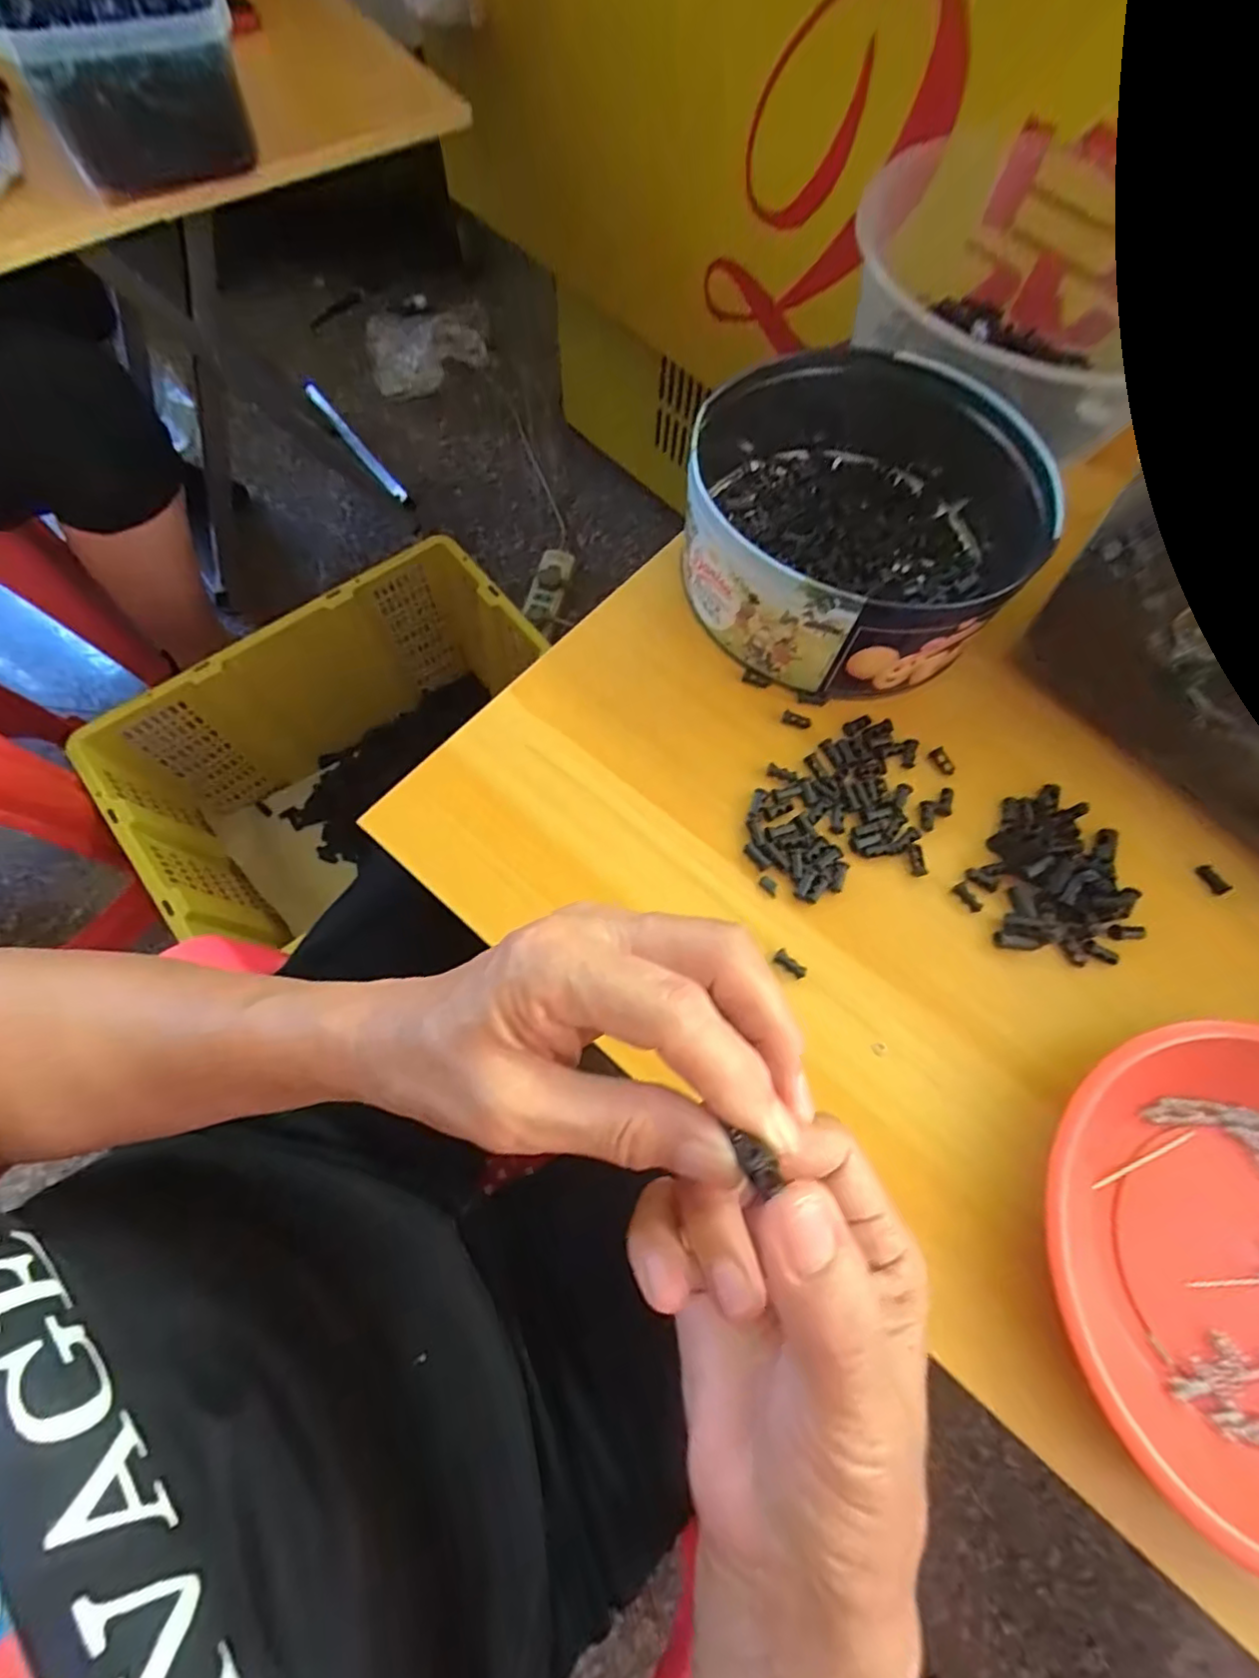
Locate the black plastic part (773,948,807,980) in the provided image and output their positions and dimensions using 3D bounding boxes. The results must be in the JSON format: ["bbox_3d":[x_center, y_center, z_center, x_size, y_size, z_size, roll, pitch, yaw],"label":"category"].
[{"bbox_3d":[0.080,0.062,0.311,0.016,0.004,0.008,35,73,10],"label":"black plastic part"}]

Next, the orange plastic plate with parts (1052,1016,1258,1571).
[{"bbox_3d":[0.277,0.182,0.265,0.189,0.031,0.197,-5,71,-4],"label":"orange plastic plate with parts"}]

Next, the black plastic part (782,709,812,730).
[{"bbox_3d":[0.096,-0.068,0.357,0.017,0.004,0.009,23,71,6],"label":"black plastic part"}]

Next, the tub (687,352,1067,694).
[{"bbox_3d":[0.132,-0.199,0.371,0.199,0.069,0.219,28,72,7],"label":"tub"}]

